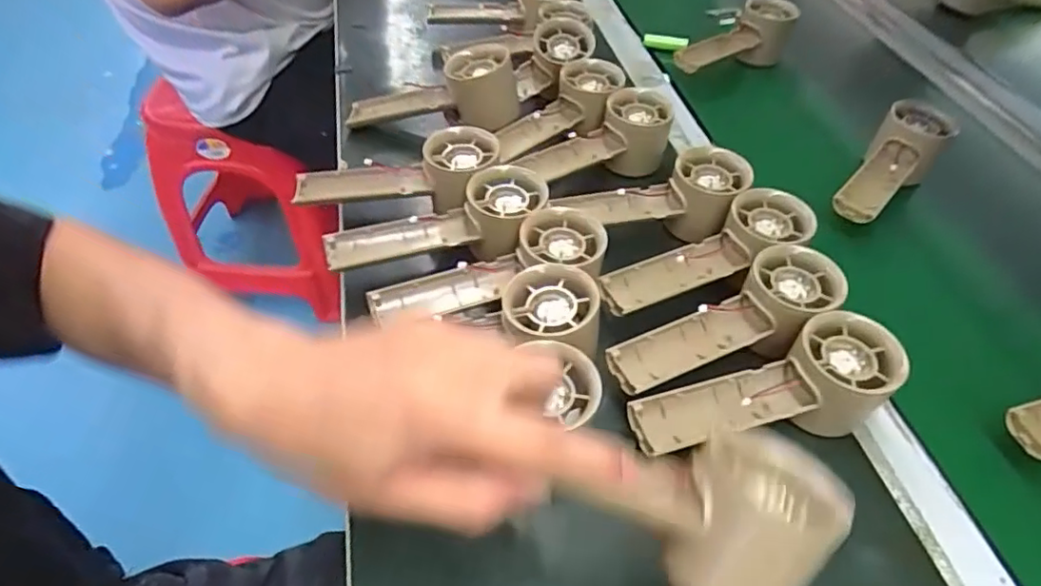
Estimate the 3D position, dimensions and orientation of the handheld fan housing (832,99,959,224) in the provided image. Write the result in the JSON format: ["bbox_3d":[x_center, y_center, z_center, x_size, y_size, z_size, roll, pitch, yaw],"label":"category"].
[{"bbox_3d":[0.317,-0.107,0.507,0.052,0.041,0.153,36,68,25],"label":"handheld fan housing"}]

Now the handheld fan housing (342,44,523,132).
[{"bbox_3d":[-0.081,-0.173,0.527,0.158,0.059,0.053,-3,46,15],"label":"handheld fan housing"}]

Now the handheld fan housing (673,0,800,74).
[{"bbox_3d":[0.233,-0.266,0.634,0.143,0.059,0.059,-33,58,-28],"label":"handheld fan housing"}]

